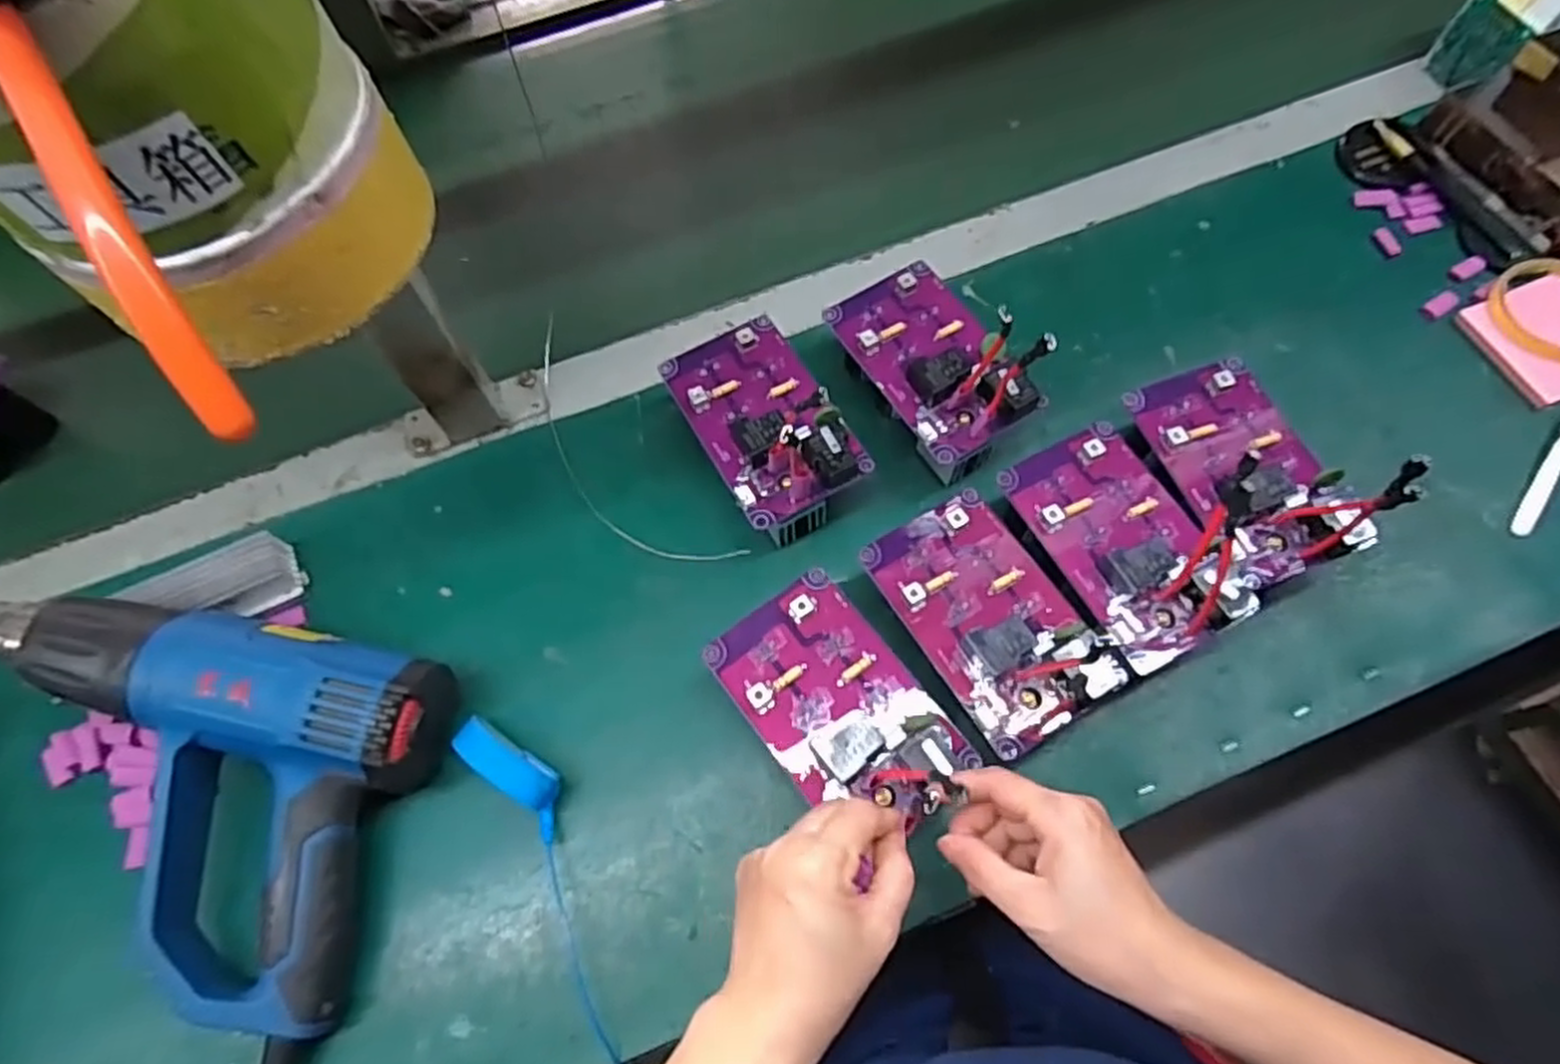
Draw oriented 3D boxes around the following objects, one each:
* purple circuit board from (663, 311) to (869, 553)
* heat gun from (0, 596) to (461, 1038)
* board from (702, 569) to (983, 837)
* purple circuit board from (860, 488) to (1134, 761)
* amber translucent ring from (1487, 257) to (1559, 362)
[{"bbox_3d":[-0.011,-0.067,0.512,0.087,0.073,0.141,-28,67,-9],"label":"purple circuit board"},{"bbox_3d":[-0.338,0.144,0.428,0.264,0.090,0.196,8,67,7],"label":"heat gun"},{"bbox_3d":[0.030,0.090,0.409,0.081,0.019,0.139,-35,69,-12],"label":"board"},{"bbox_3d":[0.117,0.042,0.430,0.084,0.022,0.139,-28,67,-9],"label":"purple circuit board"},{"bbox_3d":[0.557,-0.159,0.556,0.084,0.017,0.085,-1,66,3],"label":"amber translucent ring"}]

